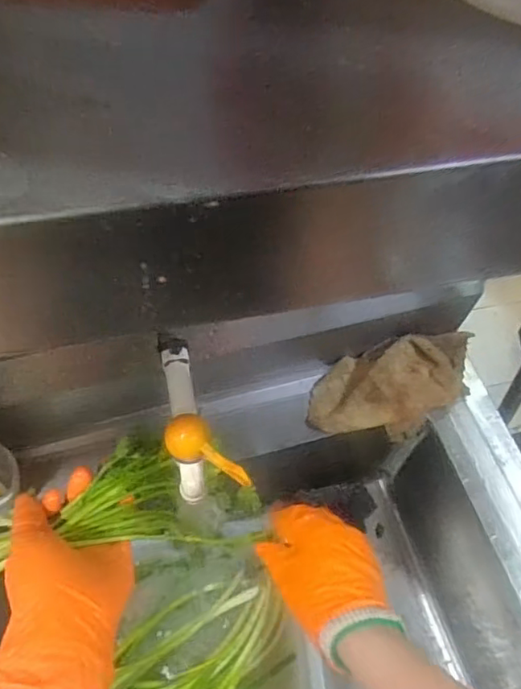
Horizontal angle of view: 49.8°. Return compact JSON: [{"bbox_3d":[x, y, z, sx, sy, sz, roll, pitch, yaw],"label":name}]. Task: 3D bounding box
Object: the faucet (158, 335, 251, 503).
[{"bbox_3d":[-0.054,0.058,0.437,0.046,0.073,0.168,-12,48,-11],"label":"faucet"}]

